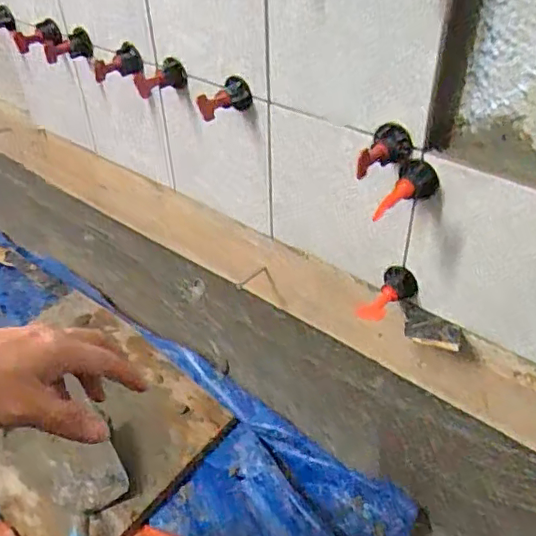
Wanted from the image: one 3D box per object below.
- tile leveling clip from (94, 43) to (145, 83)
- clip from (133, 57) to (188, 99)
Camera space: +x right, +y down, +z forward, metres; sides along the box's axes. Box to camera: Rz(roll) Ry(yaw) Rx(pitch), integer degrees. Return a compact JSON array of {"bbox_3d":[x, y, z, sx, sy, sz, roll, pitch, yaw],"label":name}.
[{"bbox_3d":[-0.156,-0.213,0.581,0.050,0.032,0.028,-6,41,-6],"label":"tile leveling clip"},{"bbox_3d":[-0.107,-0.190,0.554,0.050,0.035,0.025,-8,41,-8],"label":"clip"}]

